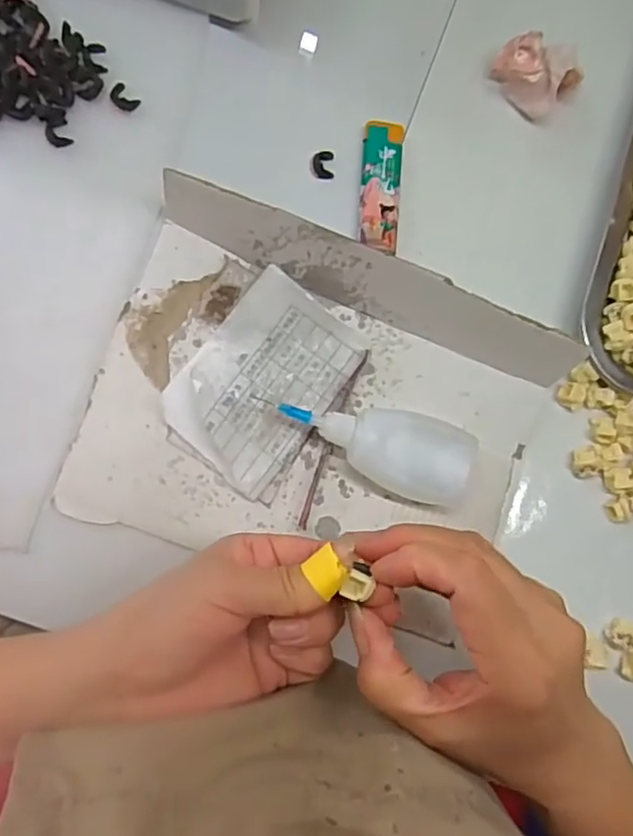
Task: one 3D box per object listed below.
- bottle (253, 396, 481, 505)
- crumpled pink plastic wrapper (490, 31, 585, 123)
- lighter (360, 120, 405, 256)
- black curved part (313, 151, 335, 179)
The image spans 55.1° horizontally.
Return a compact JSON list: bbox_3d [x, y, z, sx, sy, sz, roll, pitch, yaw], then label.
[{"bbox_3d":[0.029,0.015,0.320,0.105,0.030,0.041,16,82,-6],"label":"bottle"},{"bbox_3d":[0.131,-0.205,0.359,0.033,0.034,0.044,-38,91,-10],"label":"crumpled pink plastic wrapper"},{"bbox_3d":[0.038,-0.133,0.351,0.024,0.011,0.078,4,84,-8],"label":"lighter"},{"bbox_3d":[0.004,-0.147,0.352,0.012,0.005,0.016,1,84,-8],"label":"black curved part"}]

